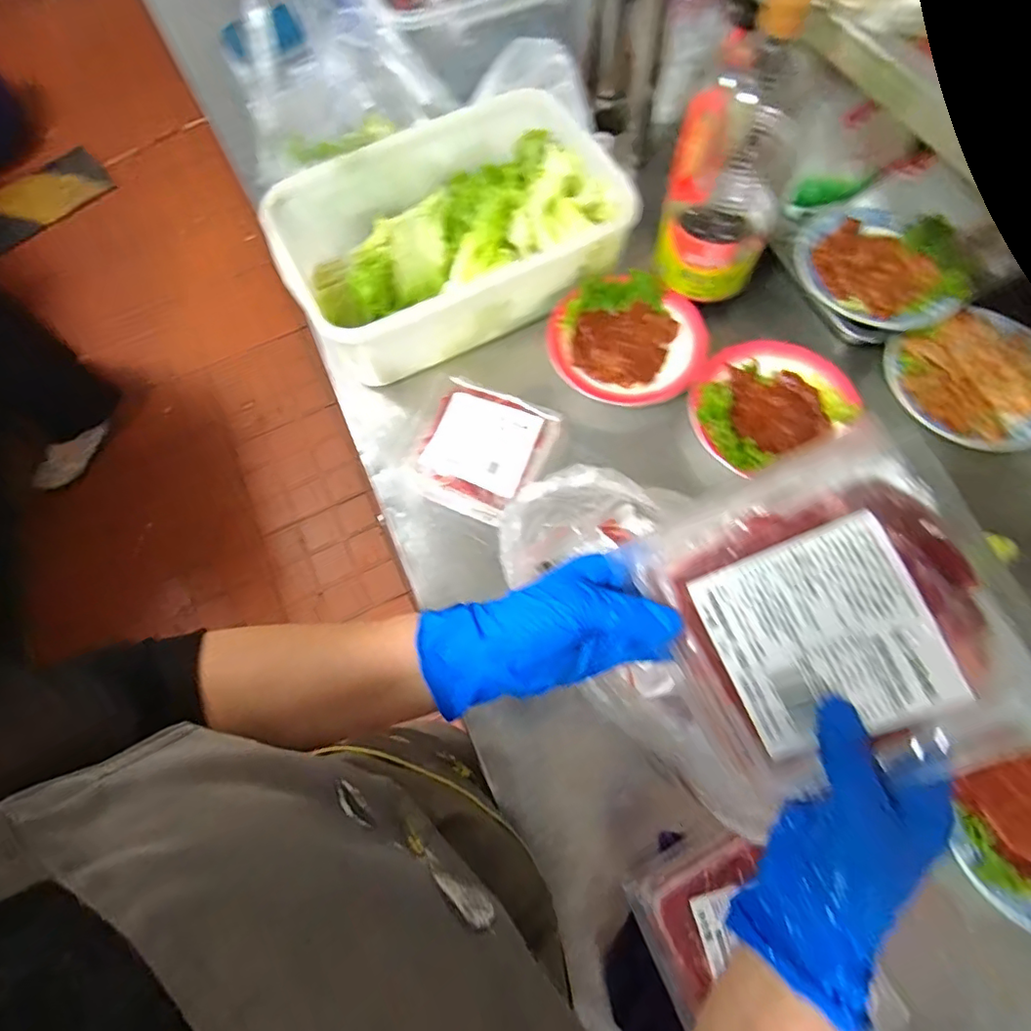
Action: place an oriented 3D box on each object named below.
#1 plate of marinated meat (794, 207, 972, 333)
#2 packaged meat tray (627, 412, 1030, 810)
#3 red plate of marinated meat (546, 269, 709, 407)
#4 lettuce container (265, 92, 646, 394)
[{"bbox_3d":[0.386,-0.263,0.604,0.146,0.041,0.163,-28,69,-9],"label":"plate of marinated meat"},{"bbox_3d":[0.166,0.056,0.298,0.161,0.018,0.162,-30,80,20],"label":"packaged meat tray"},{"bbox_3d":[0.124,-0.197,0.624,0.168,0.035,0.148,31,72,14],"label":"red plate of marinated meat"},{"bbox_3d":[-0.061,-0.323,0.641,0.390,0.098,0.237,-26,69,-8],"label":"lettuce container"}]

